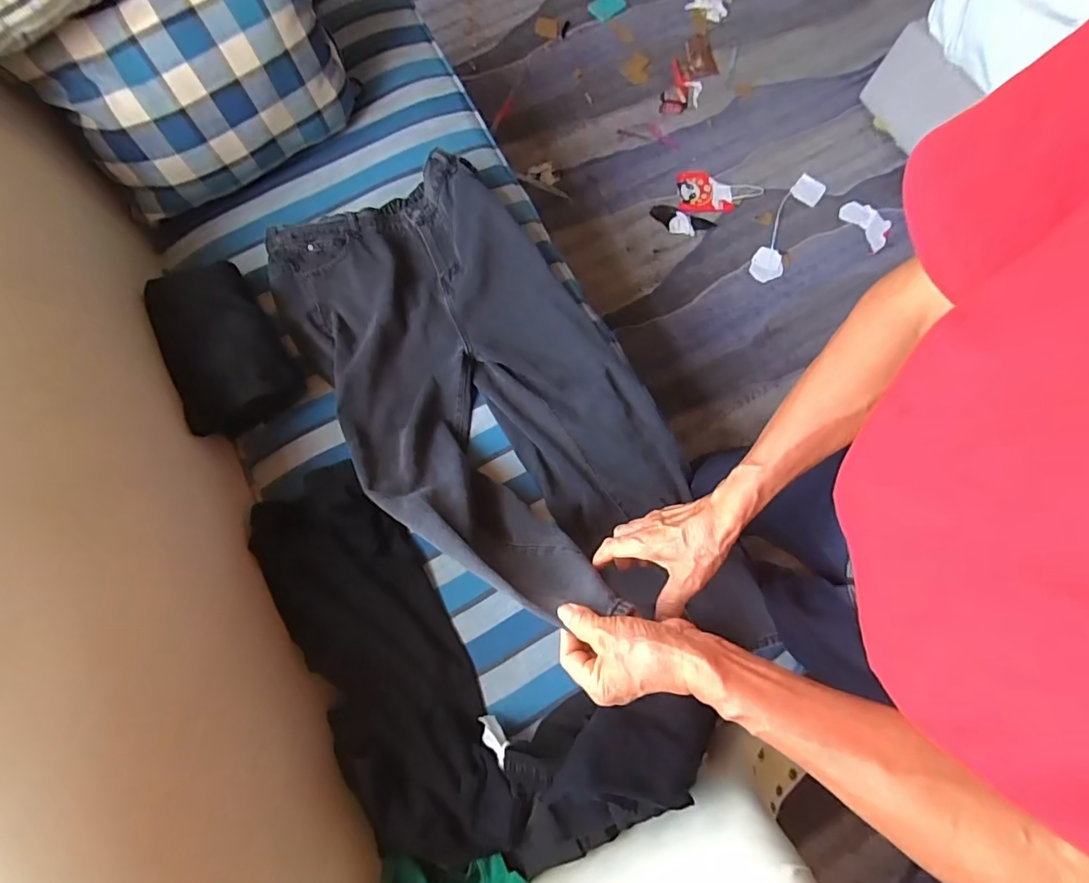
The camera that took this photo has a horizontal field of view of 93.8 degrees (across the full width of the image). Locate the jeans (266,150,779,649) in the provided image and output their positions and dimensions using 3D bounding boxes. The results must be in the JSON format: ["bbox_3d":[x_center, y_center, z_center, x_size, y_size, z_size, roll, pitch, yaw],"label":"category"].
[{"bbox_3d":[-0.102,-0.135,0.699,0.441,0.355,0.723,-31,78,-7],"label":"jeans"}]

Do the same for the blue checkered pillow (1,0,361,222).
[{"bbox_3d":[-0.506,-0.551,0.806,0.436,0.275,0.113,-37,79,-8],"label":"blue checkered pillow"}]

